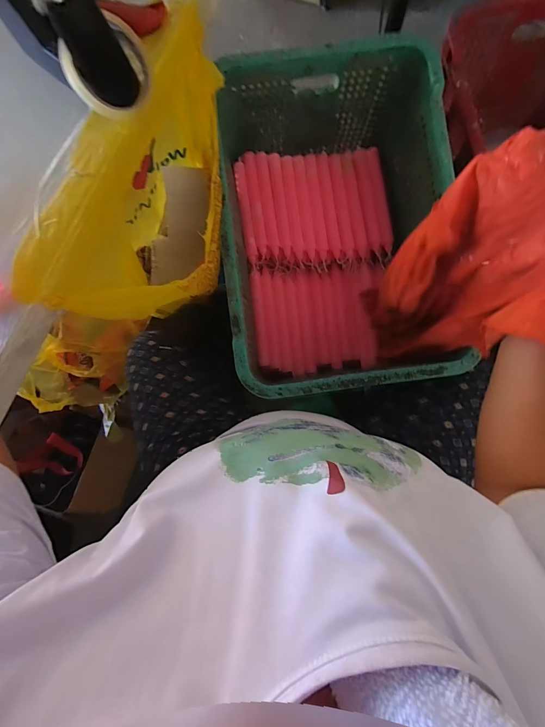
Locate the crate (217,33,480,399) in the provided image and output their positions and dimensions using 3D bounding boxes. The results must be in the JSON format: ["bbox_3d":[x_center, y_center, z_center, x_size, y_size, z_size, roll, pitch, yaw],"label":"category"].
[{"bbox_3d":[0.103,-0.230,0.587,0.352,0.239,0.546,-7,83,3],"label":"crate"}]

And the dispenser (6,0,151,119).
[{"bbox_3d":[-0.210,-0.347,0.319,0.187,0.087,0.090,34,85,-33],"label":"dispenser"}]

